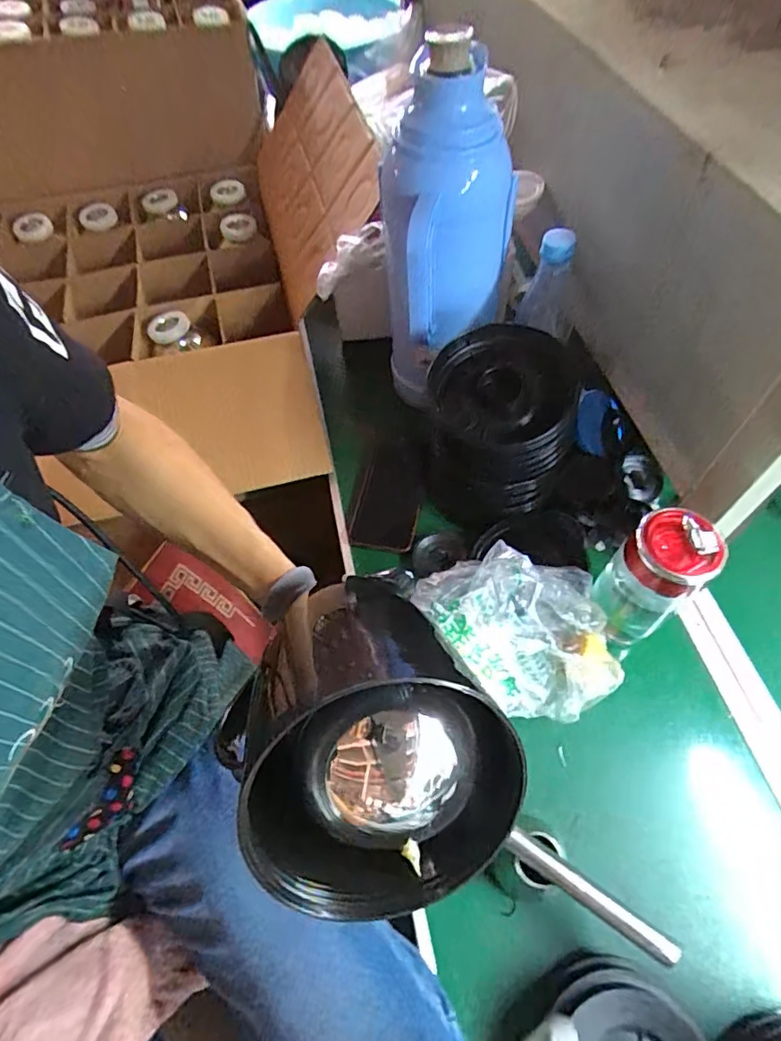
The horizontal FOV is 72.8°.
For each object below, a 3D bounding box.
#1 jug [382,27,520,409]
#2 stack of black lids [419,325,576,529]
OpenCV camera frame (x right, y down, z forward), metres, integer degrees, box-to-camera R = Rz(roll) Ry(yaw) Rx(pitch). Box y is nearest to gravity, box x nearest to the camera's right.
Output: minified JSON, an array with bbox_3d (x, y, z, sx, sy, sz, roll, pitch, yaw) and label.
[{"bbox_3d":[0.059,-0.293,0.570,0.127,0.346,0.124,0,58,2],"label":"jug"},{"bbox_3d":[0.110,-0.094,0.557,0.141,0.152,0.137,2,58,3],"label":"stack of black lids"}]

